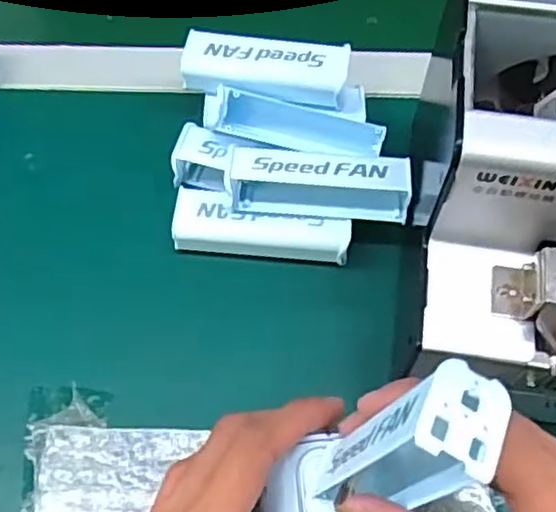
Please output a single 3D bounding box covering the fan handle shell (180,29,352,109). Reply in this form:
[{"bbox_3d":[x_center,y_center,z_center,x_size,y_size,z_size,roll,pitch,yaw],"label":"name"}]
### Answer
[{"bbox_3d":[-0.008,-0.115,0.417,0.099,0.017,0.036,8,61,4],"label":"fan handle shell"}]

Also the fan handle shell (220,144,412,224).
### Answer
[{"bbox_3d":[0.022,-0.042,0.382,0.099,0.028,0.028,5,61,2],"label":"fan handle shell"}]

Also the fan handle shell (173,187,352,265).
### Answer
[{"bbox_3d":[-0.009,-0.018,0.394,0.100,0.014,0.034,6,61,3],"label":"fan handle shell"}]

